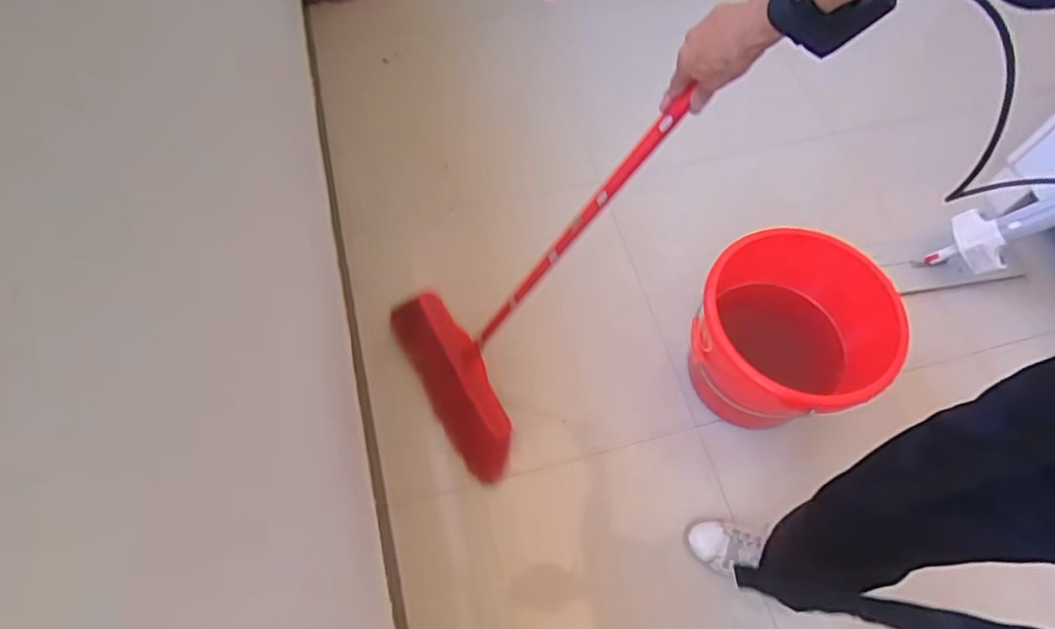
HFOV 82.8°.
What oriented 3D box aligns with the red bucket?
[{"bbox_3d":[0.409,0.048,1.001,0.245,0.271,0.290,-31,68,-16],"label":"red bucket"}]

